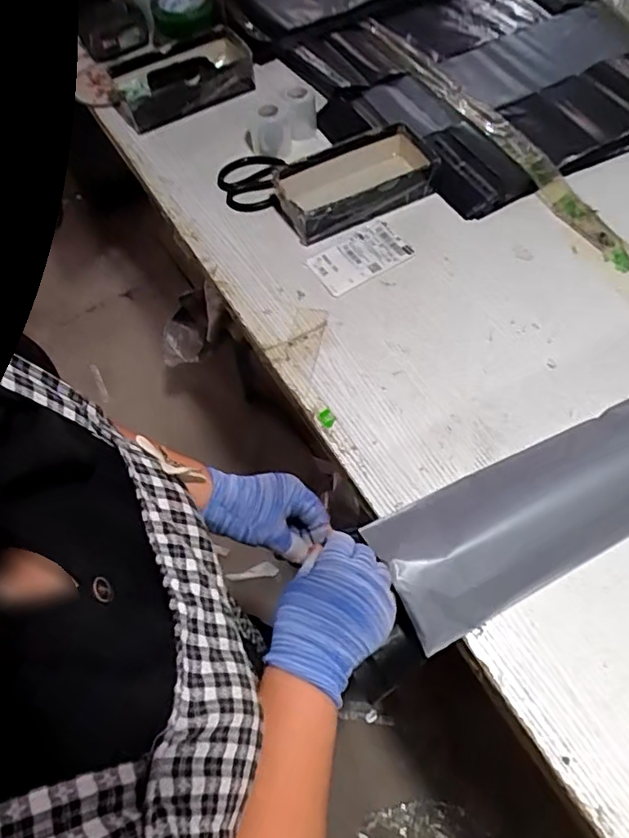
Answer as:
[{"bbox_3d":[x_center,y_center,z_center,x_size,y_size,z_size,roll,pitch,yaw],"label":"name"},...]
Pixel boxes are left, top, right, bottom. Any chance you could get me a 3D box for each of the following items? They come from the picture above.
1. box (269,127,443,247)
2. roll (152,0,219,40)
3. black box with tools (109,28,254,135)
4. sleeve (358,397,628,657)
[{"bbox_3d":[0.057,-0.336,0.803,0.217,0.062,0.123,-25,61,-9],"label":"box"},{"bbox_3d":[-0.224,-0.698,0.965,0.102,0.044,0.096,-1,60,2],"label":"roll"},{"bbox_3d":[-0.217,-0.563,0.931,0.219,0.055,0.131,-28,62,-13],"label":"black box with tools"},{"bbox_3d":[0.356,0.017,0.557,0.637,0.051,0.121,-24,61,-11],"label":"sleeve"}]

